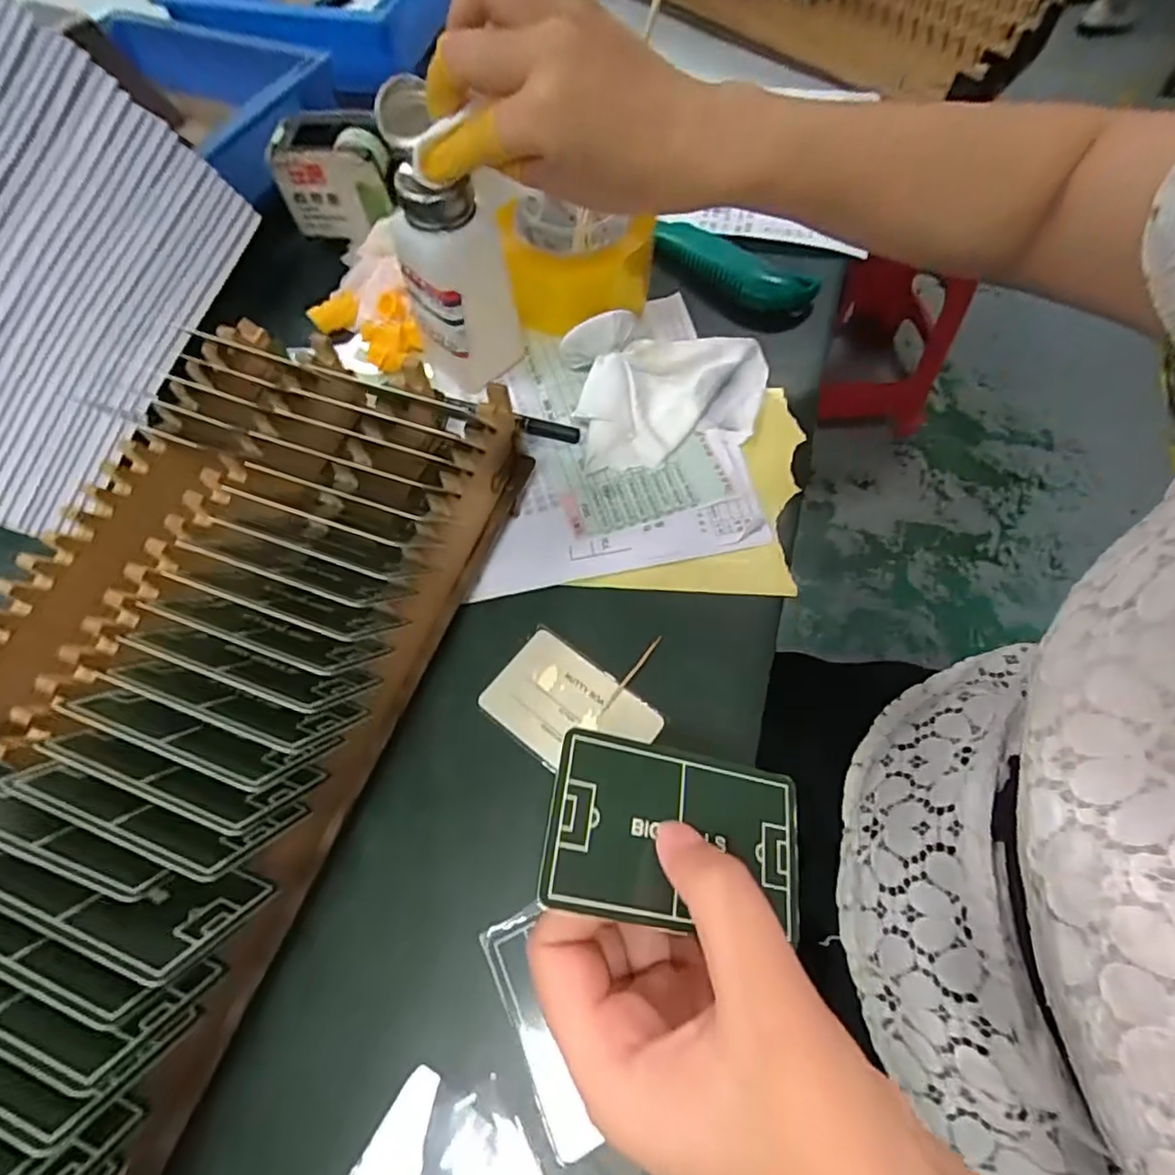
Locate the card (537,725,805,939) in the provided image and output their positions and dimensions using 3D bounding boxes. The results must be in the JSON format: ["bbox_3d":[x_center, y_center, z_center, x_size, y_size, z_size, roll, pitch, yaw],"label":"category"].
[{"bbox_3d":[0.029,0.078,0.199,0.084,0.004,0.052,16,59,-11],"label":"card"}]

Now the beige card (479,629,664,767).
[{"bbox_3d":[-0.009,0.063,0.323,0.083,0.004,0.054,34,68,16],"label":"beige card"}]

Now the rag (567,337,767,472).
[{"bbox_3d":[0.057,-0.126,0.405,0.132,0.027,0.081,-15,64,-7],"label":"rag"}]

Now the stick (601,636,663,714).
[{"bbox_3d":[0.024,0.045,0.331,0.004,0.004,0.053,35,68,16],"label":"stick"}]

